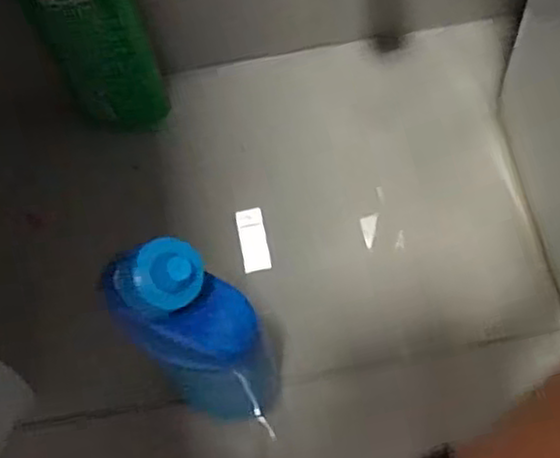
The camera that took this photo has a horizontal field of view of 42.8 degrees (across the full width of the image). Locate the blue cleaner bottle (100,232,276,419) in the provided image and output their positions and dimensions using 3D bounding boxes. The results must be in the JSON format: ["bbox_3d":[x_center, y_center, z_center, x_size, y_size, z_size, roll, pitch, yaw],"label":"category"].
[{"bbox_3d":[-0.039,0.067,0.408,0.061,0.271,0.043,-20,67,-5],"label":"blue cleaner bottle"}]

